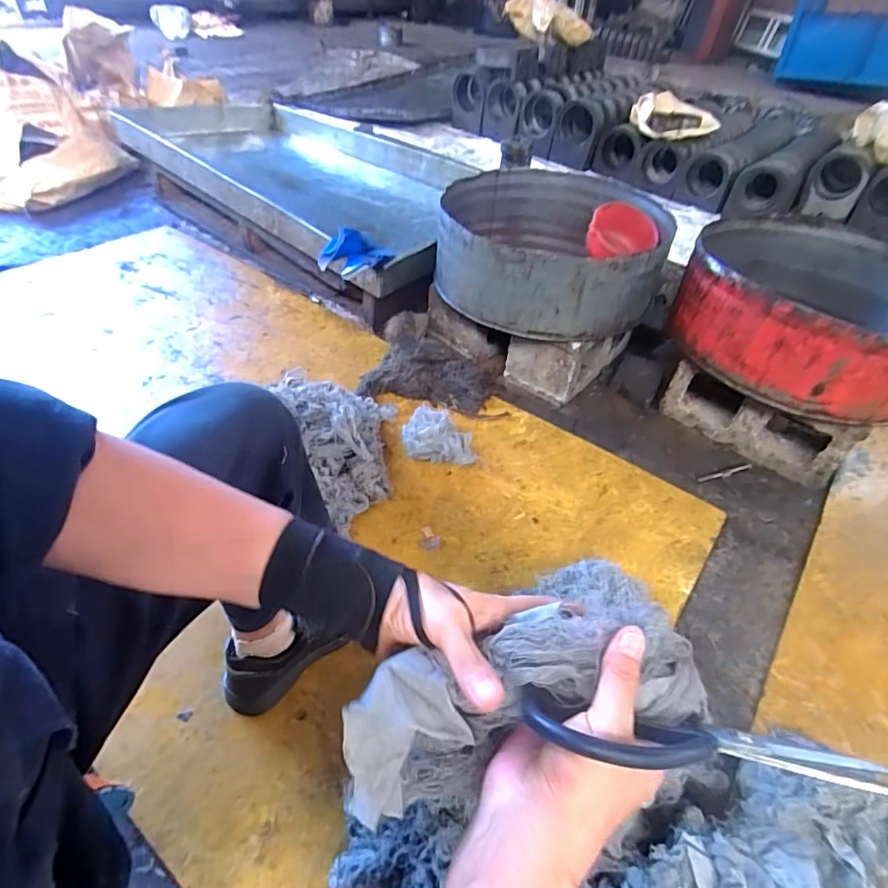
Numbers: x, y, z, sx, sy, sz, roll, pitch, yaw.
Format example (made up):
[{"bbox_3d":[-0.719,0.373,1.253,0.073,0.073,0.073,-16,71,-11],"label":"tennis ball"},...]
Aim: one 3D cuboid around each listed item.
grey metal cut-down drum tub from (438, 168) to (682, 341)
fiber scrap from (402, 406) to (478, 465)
[{"bbox_3d":[0.258,-0.492,1.316,0.527,0.197,0.540,3,44,-3],"label":"grey metal cut-down drum tub"},{"bbox_3d":[-0.009,-0.019,1.151,0.161,0.072,0.105,6,44,0],"label":"fiber scrap"}]

